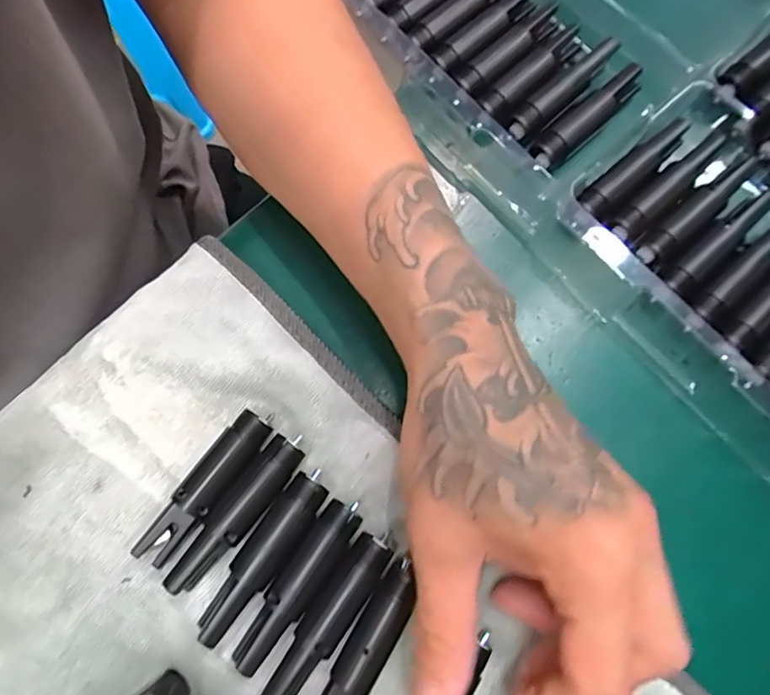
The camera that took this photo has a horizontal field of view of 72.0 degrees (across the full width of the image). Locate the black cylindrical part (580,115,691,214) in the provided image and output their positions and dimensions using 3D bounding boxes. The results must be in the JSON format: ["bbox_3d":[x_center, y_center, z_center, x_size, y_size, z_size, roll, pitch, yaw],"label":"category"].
[{"bbox_3d":[0.119,-0.087,0.256,0.070,0.011,0.014,-40,79,-8],"label":"black cylindrical part"}]

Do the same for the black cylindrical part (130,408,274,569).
[{"bbox_3d":[-0.074,0.058,0.221,0.016,0.014,0.070,37,80,9],"label":"black cylindrical part"}]

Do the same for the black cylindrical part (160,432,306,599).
[{"bbox_3d":[-0.060,0.068,0.216,0.016,0.016,0.071,35,79,9],"label":"black cylindrical part"}]

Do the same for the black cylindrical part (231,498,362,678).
[{"bbox_3d":[-0.035,0.093,0.209,0.016,0.011,0.070,32,79,8],"label":"black cylindrical part"}]

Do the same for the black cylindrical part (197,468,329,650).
[{"bbox_3d":[-0.049,0.083,0.212,0.016,0.013,0.071,33,79,8],"label":"black cylindrical part"}]

